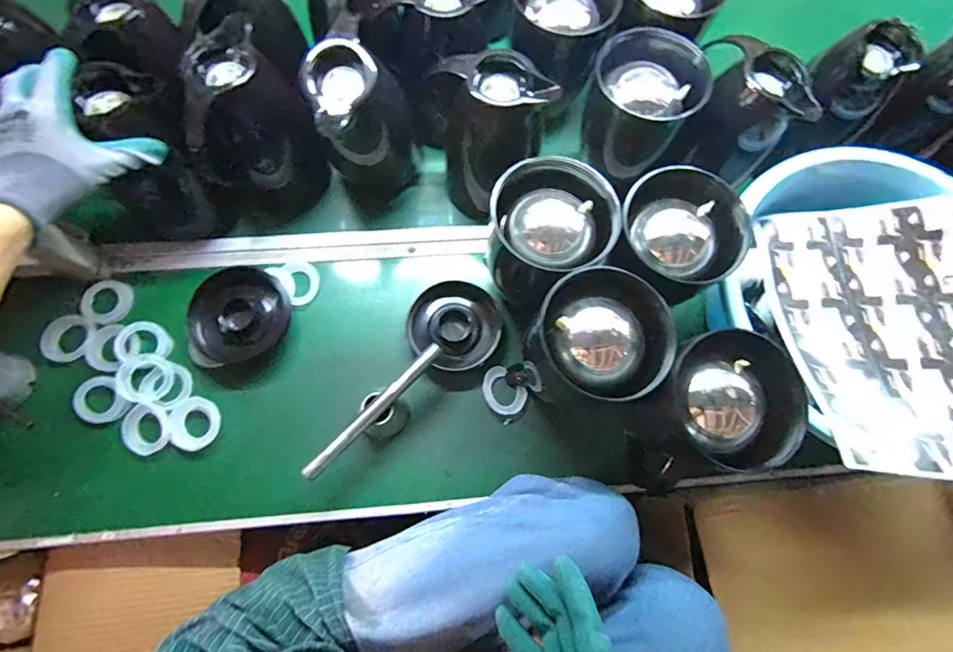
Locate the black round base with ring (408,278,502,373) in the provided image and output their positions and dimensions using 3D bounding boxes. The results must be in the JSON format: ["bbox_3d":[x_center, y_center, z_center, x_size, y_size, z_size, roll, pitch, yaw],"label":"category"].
[{"bbox_3d":[-0.027,0.000,0.595,0.116,0.022,0.112,1,72,-2],"label":"black round base with ring"}]

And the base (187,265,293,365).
[{"bbox_3d":[-0.300,-0.011,0.580,0.106,0.050,0.119,37,75,9],"label":"base"}]

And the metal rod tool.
[{"bbox_3d":[-0.115,0.095,0.517,0.017,0.011,0.200,43,76,11],"label":"metal rod tool"}]

